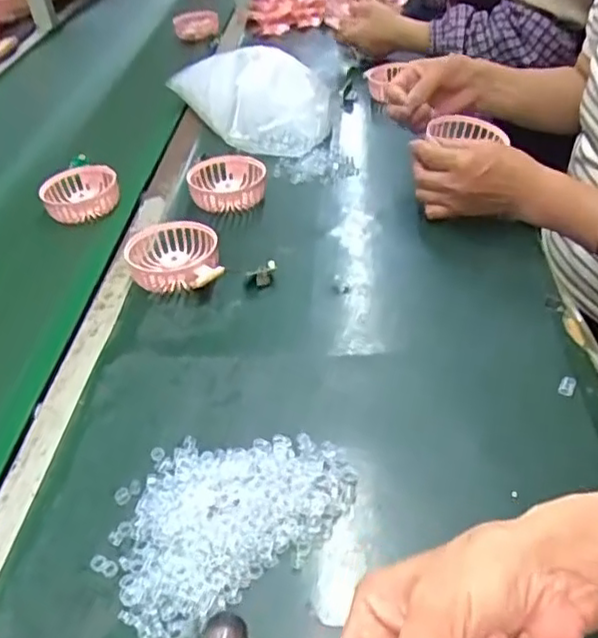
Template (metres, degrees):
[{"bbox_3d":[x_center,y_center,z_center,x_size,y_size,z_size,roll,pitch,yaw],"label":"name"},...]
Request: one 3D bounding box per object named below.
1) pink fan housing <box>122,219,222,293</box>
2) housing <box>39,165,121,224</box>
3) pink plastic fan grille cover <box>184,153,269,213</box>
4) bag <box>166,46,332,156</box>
[{"bbox_3d":[-0.120,-0.060,0.635,0.086,0.035,0.097,-10,39,-2],"label":"pink fan housing"},{"bbox_3d":[-0.259,-0.146,0.775,0.089,0.045,0.073,-27,43,-22],"label":"housing"},{"bbox_3d":[-0.082,-0.157,0.753,0.085,0.035,0.086,-10,39,-2],"label":"pink plastic fan grille cover"},{"bbox_3d":[-0.060,-0.312,0.903,0.168,0.082,0.283,-20,41,-15],"label":"bag"}]

